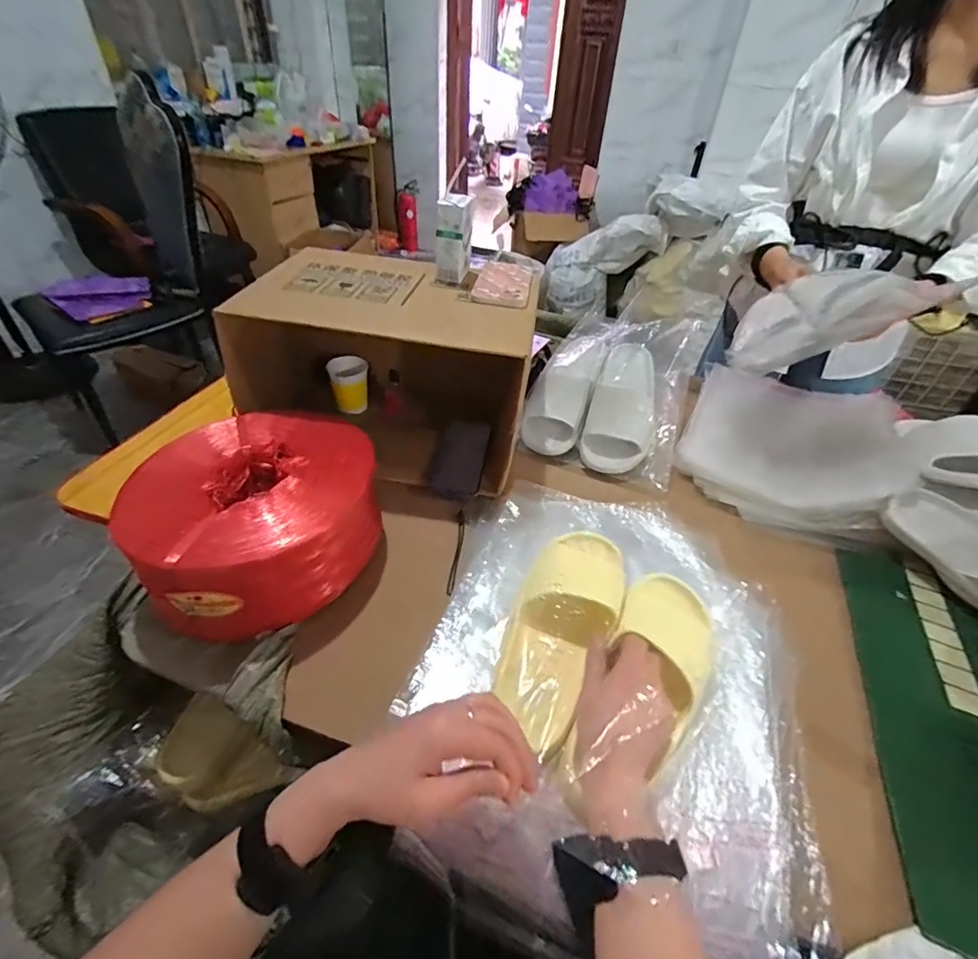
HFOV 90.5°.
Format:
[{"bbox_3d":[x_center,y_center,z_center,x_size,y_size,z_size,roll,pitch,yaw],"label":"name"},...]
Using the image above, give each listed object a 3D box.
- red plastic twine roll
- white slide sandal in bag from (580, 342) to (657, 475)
[{"bbox_3d":[-0.275,0.045,0.578,0.239,0.118,0.252,3,41,-2],"label":"red plastic twine roll"},{"bbox_3d":[0.234,-0.144,0.828,0.117,0.072,0.271,13,65,10],"label":"white slide sandal in bag"}]

